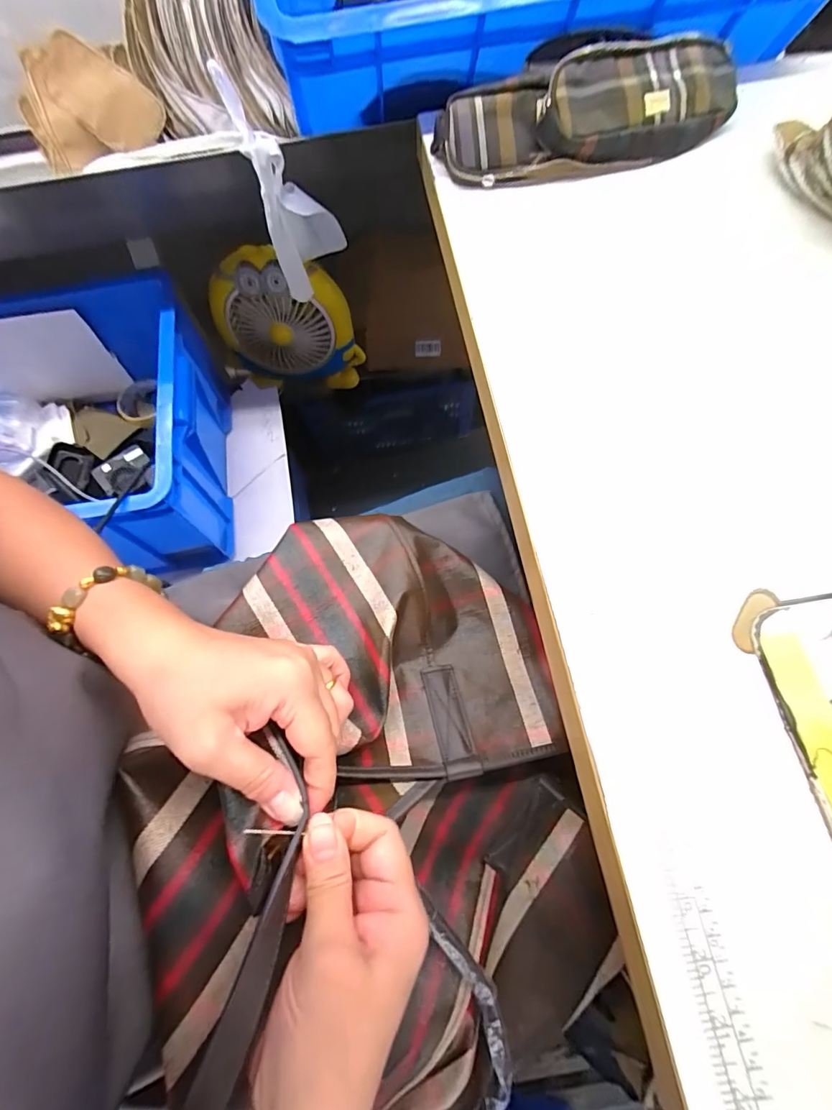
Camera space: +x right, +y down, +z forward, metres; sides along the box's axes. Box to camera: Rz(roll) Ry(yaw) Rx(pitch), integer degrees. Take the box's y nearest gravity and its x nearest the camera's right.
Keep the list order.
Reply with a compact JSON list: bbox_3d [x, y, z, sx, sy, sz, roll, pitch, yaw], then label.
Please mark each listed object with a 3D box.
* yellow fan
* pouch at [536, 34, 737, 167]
[{"bbox_3d":[-0.236,-0.407,0.809,0.250,0.258,0.068,-12,71,-2],"label":"yellow fan"},{"bbox_3d":[0.195,-0.390,0.384,0.185,0.053,0.065,-22,72,-5],"label":"pouch"}]

